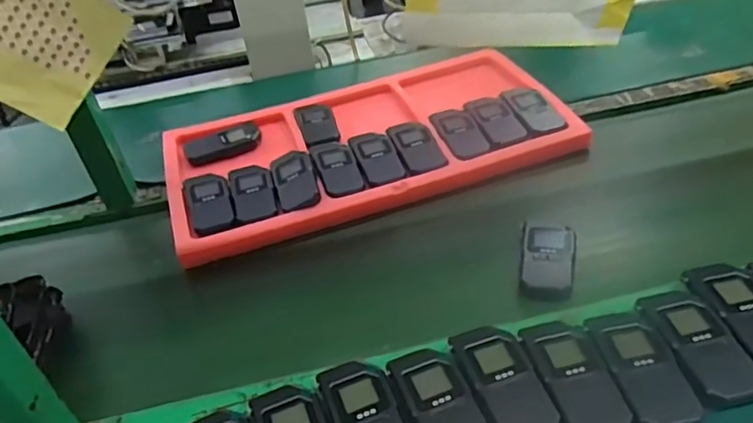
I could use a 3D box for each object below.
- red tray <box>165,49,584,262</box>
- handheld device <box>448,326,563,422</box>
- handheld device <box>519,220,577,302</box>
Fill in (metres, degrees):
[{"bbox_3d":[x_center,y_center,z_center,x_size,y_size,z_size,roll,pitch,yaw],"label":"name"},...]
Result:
[{"bbox_3d":[-0.018,-0.106,0.878,0.569,0.046,0.301,-16,38,-10],"label":"red tray"},{"bbox_3d":[0.114,0.152,0.520,0.061,0.016,0.116,-15,40,-10],"label":"handheld device"},{"bbox_3d":[0.191,0.051,0.648,0.057,0.020,0.110,3,40,13],"label":"handheld device"}]

